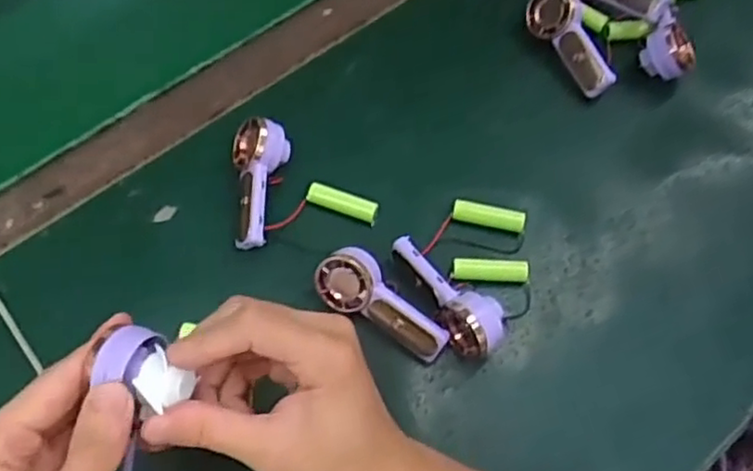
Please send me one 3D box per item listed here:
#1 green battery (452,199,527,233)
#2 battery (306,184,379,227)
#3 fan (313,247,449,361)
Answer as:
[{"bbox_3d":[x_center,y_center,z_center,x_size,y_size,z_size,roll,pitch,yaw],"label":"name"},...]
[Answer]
[{"bbox_3d":[0.079,-0.013,0.482,0.050,0.015,0.013,11,65,5],"label":"green battery"},{"bbox_3d":[-0.024,-0.022,0.487,0.052,0.014,0.015,19,66,9],"label":"battery"},{"bbox_3d":[0.002,0.047,0.443,0.092,0.038,0.035,39,71,16],"label":"fan"}]

